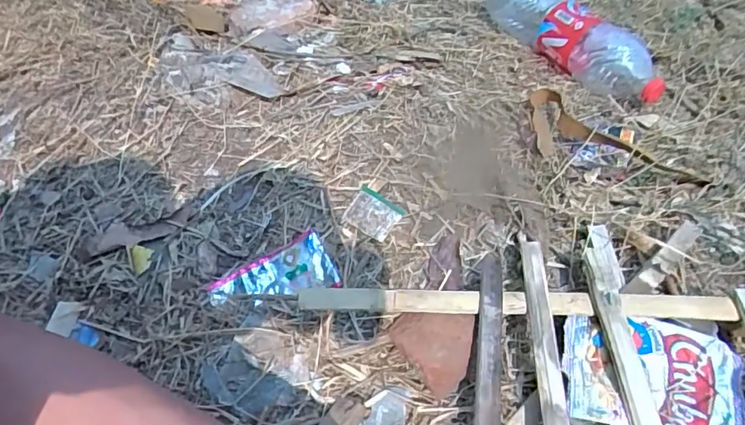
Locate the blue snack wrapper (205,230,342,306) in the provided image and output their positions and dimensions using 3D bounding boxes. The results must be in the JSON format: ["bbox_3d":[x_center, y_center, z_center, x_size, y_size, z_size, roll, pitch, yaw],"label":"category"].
[{"bbox_3d":[-0.107,0.061,0.544,0.135,0.023,0.062,-9,46,-3],"label":"blue snack wrapper"}]

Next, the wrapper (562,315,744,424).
[{"bbox_3d":[0.222,0.134,0.414,0.128,0.018,0.117,15,43,20],"label":"wrapper"}]

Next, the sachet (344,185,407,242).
[{"bbox_3d":[-0.001,0.001,0.584,0.061,0.011,0.048,33,78,23],"label":"sachet"}]

